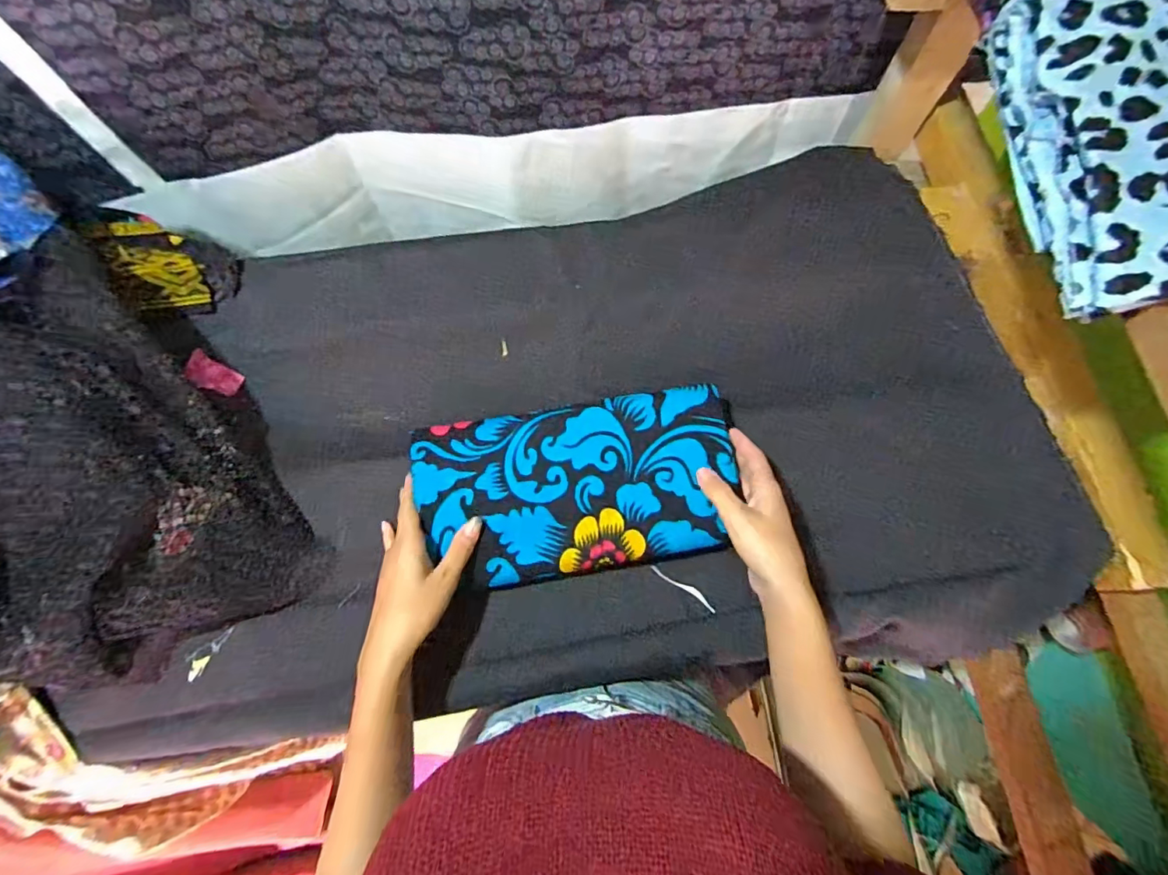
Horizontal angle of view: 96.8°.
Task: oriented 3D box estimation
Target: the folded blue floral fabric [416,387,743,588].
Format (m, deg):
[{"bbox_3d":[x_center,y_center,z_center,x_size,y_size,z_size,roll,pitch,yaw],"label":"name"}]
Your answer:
[{"bbox_3d":[-0.005,0.042,0.454,0.272,0.021,0.145,-7,72,-2],"label":"folded blue floral fabric"}]

